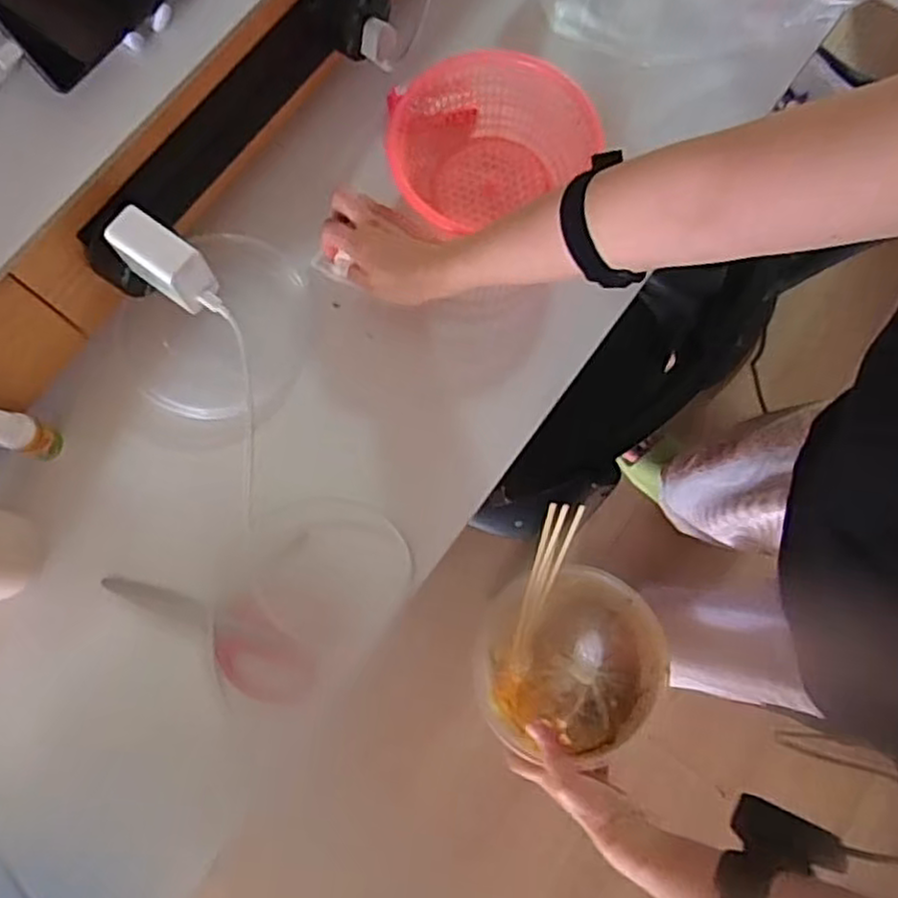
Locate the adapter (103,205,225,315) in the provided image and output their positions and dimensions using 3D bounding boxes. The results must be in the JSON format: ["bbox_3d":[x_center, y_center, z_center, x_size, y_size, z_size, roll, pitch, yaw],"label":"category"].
[{"bbox_3d":[-0.206,-0.134,0.521,0.069,0.056,0.038,36,79,8],"label":"adapter"}]

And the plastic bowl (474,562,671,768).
[{"bbox_3d":[0.111,0.195,0.660,0.162,0.066,0.159,13,77,3],"label":"plastic bowl"}]

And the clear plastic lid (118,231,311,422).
[{"bbox_3d":[-0.212,-0.112,0.644,0.164,0.026,0.171,0,73,0],"label":"clear plastic lid"}]

